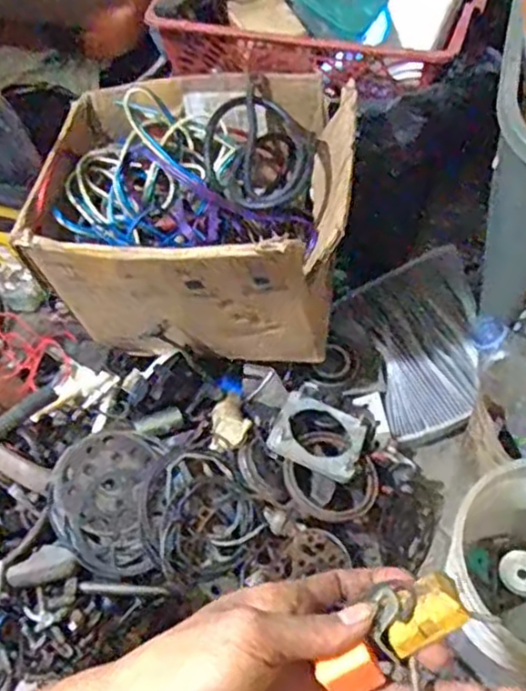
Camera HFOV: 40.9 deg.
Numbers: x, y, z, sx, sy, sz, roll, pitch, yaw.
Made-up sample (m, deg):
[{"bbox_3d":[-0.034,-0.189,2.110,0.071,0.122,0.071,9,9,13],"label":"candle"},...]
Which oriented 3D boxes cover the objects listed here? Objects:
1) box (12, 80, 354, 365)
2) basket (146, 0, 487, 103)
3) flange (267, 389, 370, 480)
[{"bbox_3d":[-0.066,-0.132,0.742,0.296,0.189,0.238,5,57,5],"label":"box"},{"bbox_3d":[0.062,-0.402,0.790,0.353,0.087,0.272,14,58,11],"label":"basket"},{"bbox_3d":[0.058,0.089,0.704,0.090,0.017,0.085,28,43,4],"label":"flange"}]

